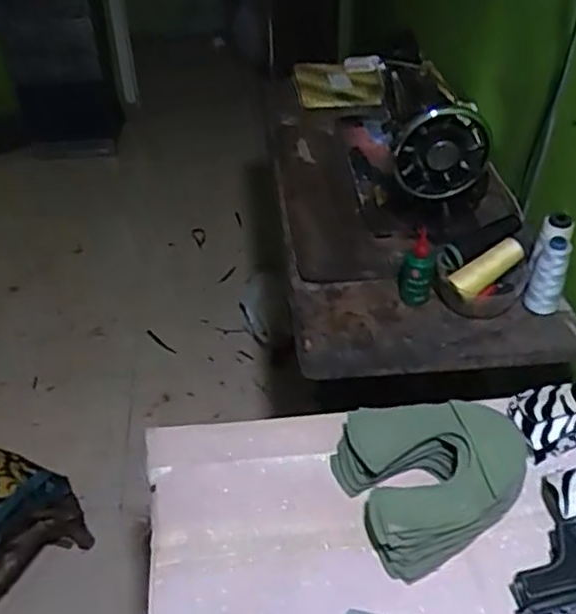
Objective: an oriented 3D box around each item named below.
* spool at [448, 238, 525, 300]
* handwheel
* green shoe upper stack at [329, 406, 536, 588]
[{"bbox_3d":[0.272,-0.054,0.957,0.114,0.035,0.034,-35,48,-3],"label":"spool"},{"bbox_3d":[0.214,-0.213,0.975,0.124,0.124,0.050,-16,44,-16],"label":"handwheel"},{"bbox_3d":[0.146,0.162,0.743,0.177,0.081,0.183,-18,45,-18],"label":"green shoe upper stack"}]

